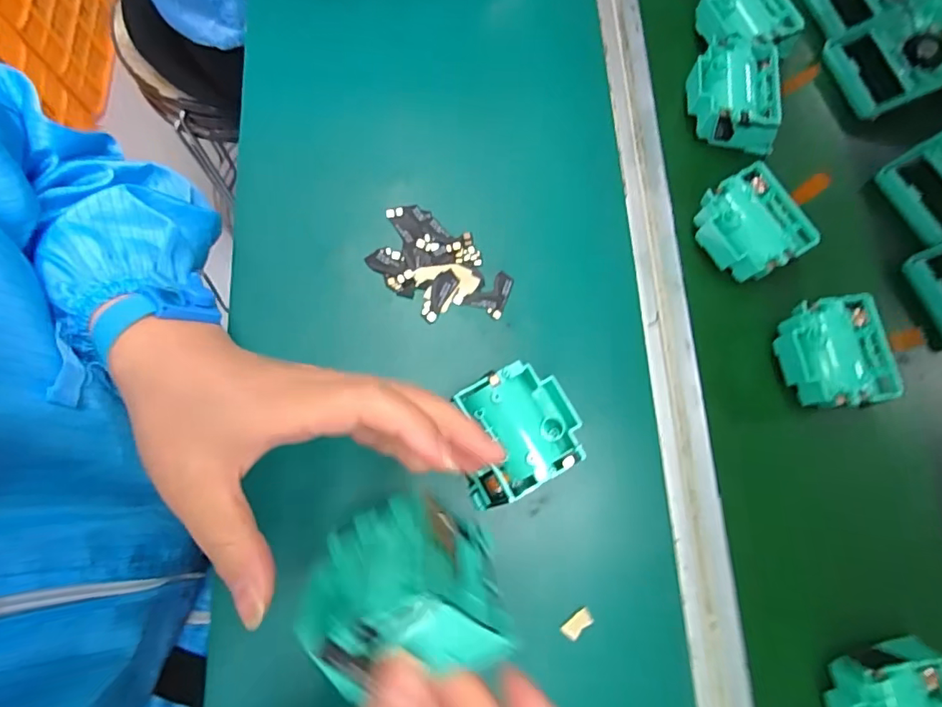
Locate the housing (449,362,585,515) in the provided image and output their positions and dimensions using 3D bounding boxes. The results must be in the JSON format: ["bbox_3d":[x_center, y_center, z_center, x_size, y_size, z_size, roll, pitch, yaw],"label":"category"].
[{"bbox_3d":[0.026,0.050,0.323,0.079,0.031,0.074,-27,80,-4],"label":"housing"}]

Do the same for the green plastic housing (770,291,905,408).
[{"bbox_3d":[0.255,0.000,0.352,0.064,0.025,0.074,-6,79,0],"label":"green plastic housing"}]

